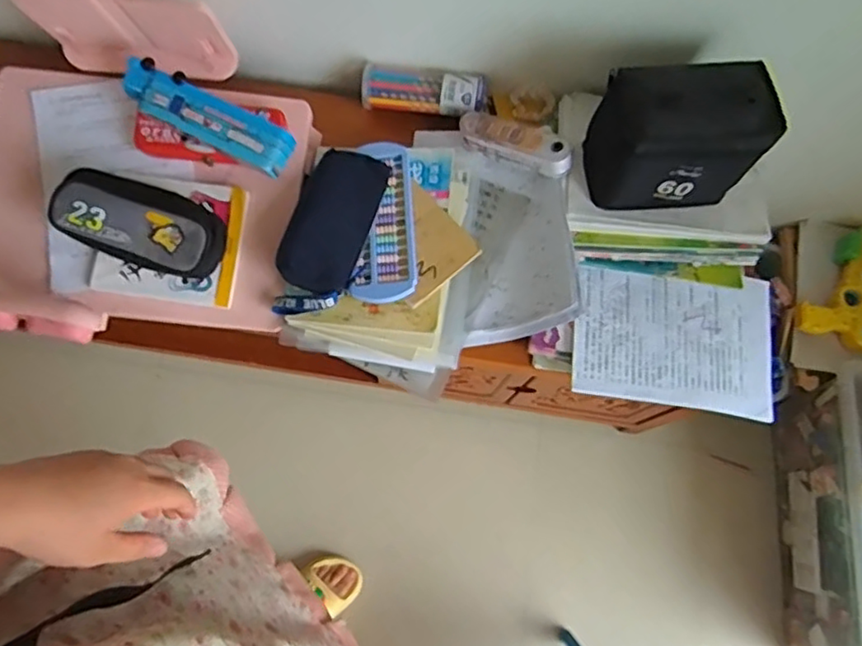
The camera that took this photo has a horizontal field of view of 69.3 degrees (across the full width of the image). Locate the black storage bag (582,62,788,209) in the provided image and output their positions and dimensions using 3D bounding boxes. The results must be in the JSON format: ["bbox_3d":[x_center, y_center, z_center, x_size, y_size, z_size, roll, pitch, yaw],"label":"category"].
[{"bbox_3d":[0.323,-0.246,0.817,0.195,0.171,0.116,0,70,-1],"label":"black storage bag"}]

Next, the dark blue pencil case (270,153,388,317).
[{"bbox_3d":[-0.143,-0.133,0.862,0.108,0.061,0.250,16,70,5],"label":"dark blue pencil case"}]

